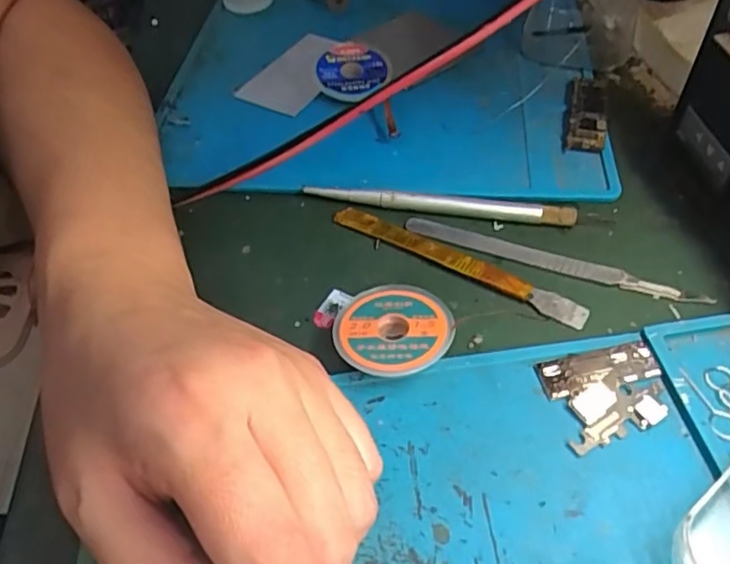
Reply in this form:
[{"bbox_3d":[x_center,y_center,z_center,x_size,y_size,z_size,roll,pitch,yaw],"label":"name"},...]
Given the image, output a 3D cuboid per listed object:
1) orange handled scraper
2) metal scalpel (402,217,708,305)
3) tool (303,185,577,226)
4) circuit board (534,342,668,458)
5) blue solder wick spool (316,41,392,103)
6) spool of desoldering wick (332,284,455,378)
[{"bbox_3d":[0.039,-0.010,0.264,0.118,0.005,0.011,25,55,24],"label":"orange handled scraper"},{"bbox_3d":[0.079,-0.010,0.261,0.127,0.004,0.011,16,52,18],"label":"metal scalpel"},{"bbox_3d":[0.033,-0.036,0.282,0.125,0.011,0.007,6,50,10],"label":"tool"},{"bbox_3d":[0.088,0.040,0.218,0.042,0.004,0.035,-12,49,-6],"label":"circuit board"},{"bbox_3d":[-0.007,-0.119,0.338,0.040,0.015,0.039,-2,48,3],"label":"blue solder wick spool"},{"bbox_3d":[0.012,0.019,0.236,0.044,0.013,0.042,-2,48,3],"label":"spool of desoldering wick"}]

